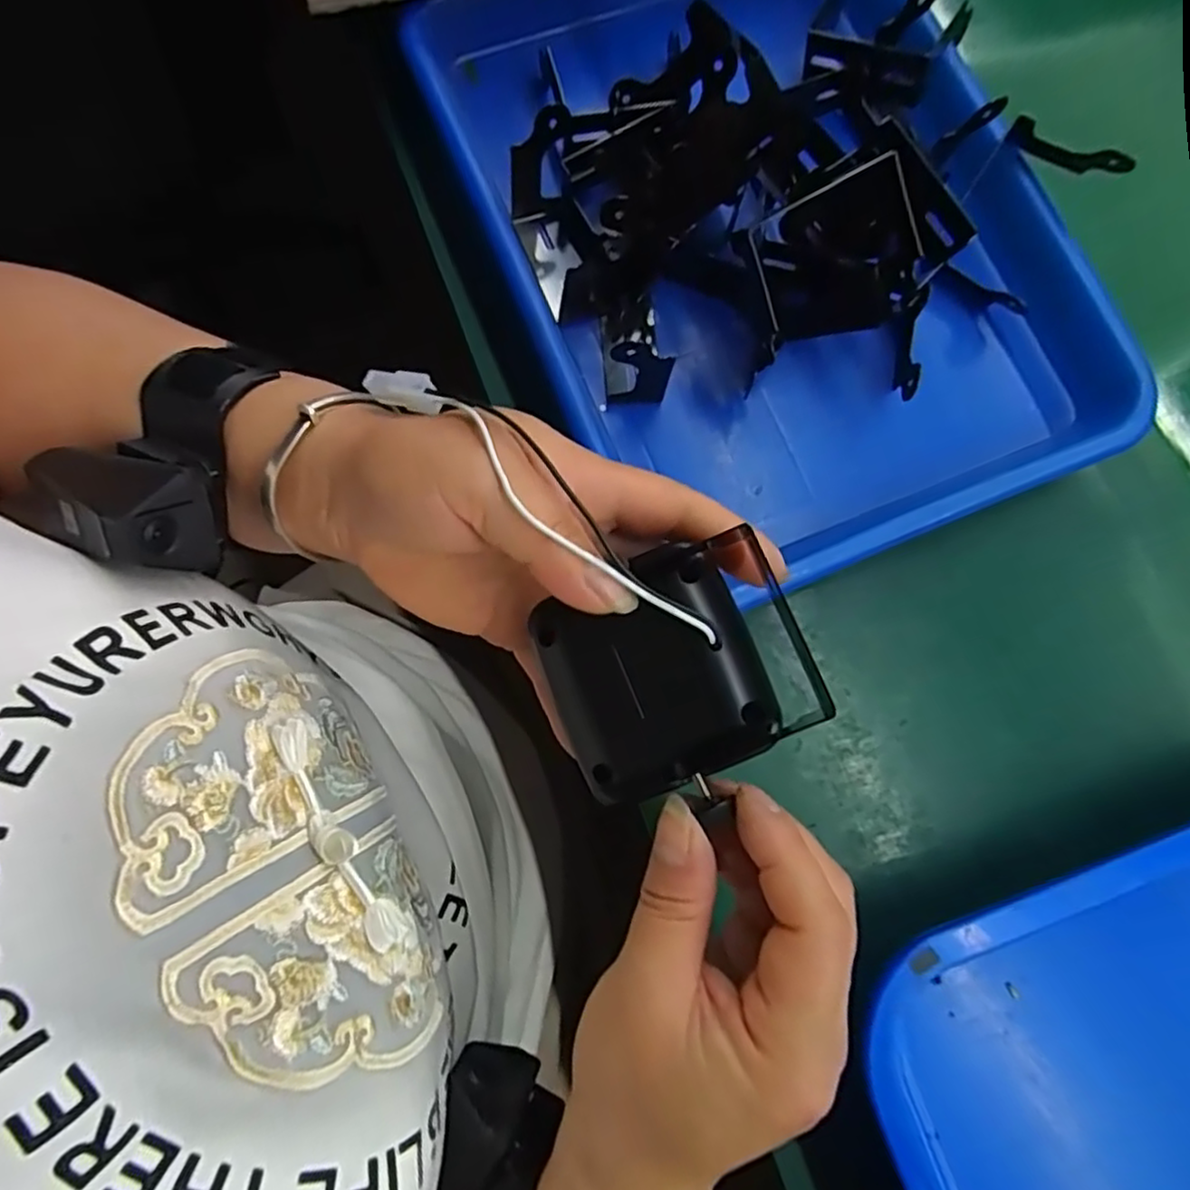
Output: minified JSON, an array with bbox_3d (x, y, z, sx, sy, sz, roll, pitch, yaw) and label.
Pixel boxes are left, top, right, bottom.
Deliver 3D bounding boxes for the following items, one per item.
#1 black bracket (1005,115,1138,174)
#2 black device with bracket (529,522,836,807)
[{"bbox_3d":[0.205,-0.193,0.296,0.050,0.020,0.009,24,80,4],"label":"black bracket"},{"bbox_3d":[0.026,0.023,0.207,0.076,0.025,0.065,-21,80,-4],"label":"black device with bracket"}]

